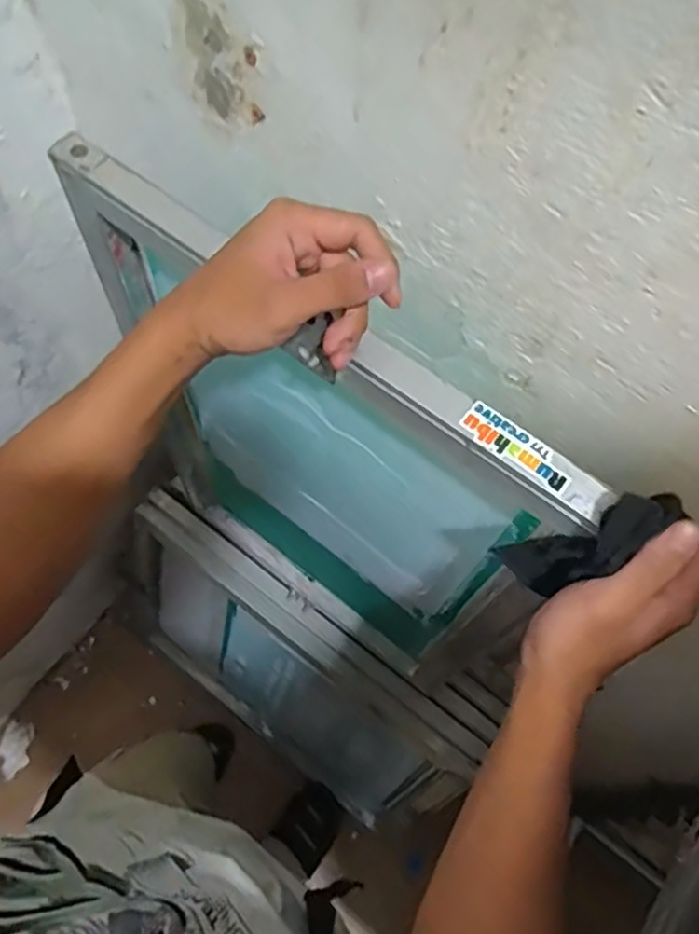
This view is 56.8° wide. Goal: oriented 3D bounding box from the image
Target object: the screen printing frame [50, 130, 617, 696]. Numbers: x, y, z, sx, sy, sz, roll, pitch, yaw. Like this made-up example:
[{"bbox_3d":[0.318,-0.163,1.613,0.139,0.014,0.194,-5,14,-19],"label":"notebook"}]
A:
[{"bbox_3d":[-0.055,0.022,0.719,0.488,0.666,0.057,36,68,15],"label":"screen printing frame"}]

